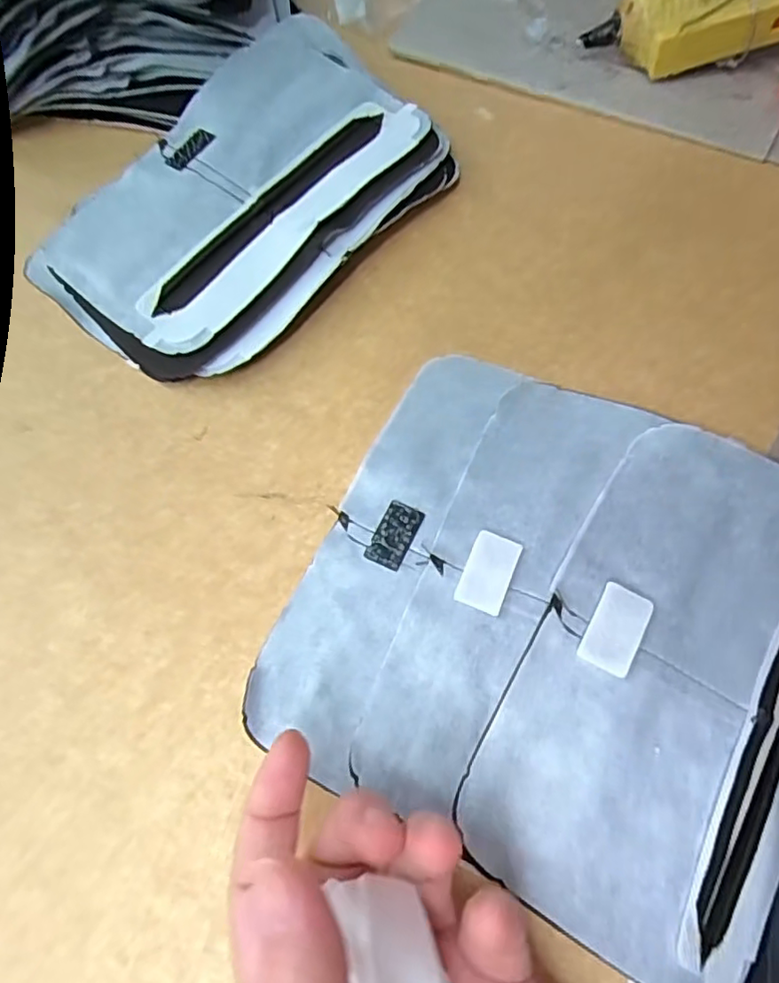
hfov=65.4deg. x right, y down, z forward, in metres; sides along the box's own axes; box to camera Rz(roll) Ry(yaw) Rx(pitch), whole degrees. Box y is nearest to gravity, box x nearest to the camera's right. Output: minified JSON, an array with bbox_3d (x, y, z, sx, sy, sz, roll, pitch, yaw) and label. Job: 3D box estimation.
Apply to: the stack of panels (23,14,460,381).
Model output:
[{"bbox_3d":[-0.074,-0.160,0.326,0.147,0.028,0.219,37,74,17],"label":"stack of panels"}]

